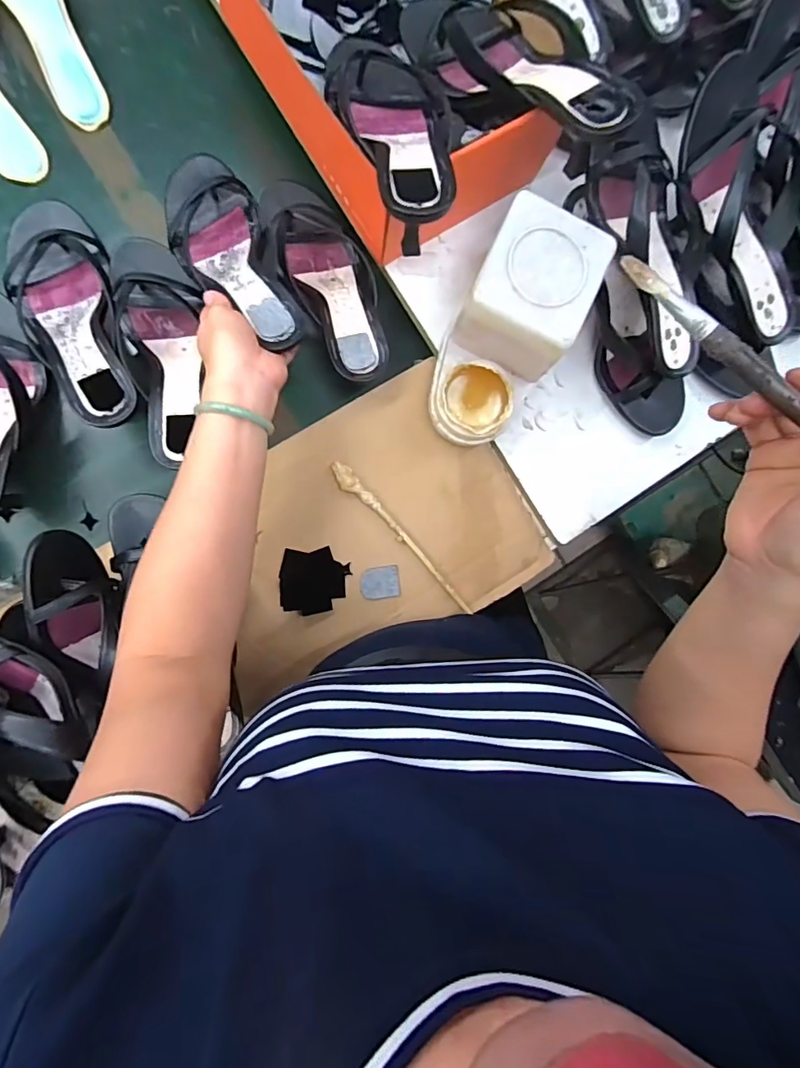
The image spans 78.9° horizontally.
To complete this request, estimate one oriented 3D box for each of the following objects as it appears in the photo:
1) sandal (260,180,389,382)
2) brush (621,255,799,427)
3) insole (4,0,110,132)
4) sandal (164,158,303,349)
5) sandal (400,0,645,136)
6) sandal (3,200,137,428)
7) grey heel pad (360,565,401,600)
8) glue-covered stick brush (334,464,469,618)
[{"bbox_3d":[-0.070,-0.259,0.481,0.085,0.060,0.234,-21,76,-7],"label":"sandal"},{"bbox_3d":[0.223,-0.054,0.255,0.273,0.015,0.010,44,84,4],"label":"brush"},{"bbox_3d":[-0.347,-0.484,0.476,0.069,0.023,0.163,-25,91,-7],"label":"insole"},{"bbox_3d":[-0.160,-0.263,0.459,0.090,0.042,0.231,-27,72,-7],"label":"sandal"},{"bbox_3d":[0.096,-0.393,0.401,0.095,0.048,0.247,-43,71,-6],"label":"sandal"},{"bbox_3d":[-0.306,-0.206,0.449,0.090,0.042,0.241,-23,78,-7],"label":"sandal"},{"bbox_3d":[-0.020,0.049,0.489,0.039,0.004,0.032,-6,89,-7],"label":"grey heel pad"},{"bbox_3d":[0.002,0.007,0.485,0.017,0.013,0.199,-42,93,-6],"label":"glue-covered stick brush"}]

